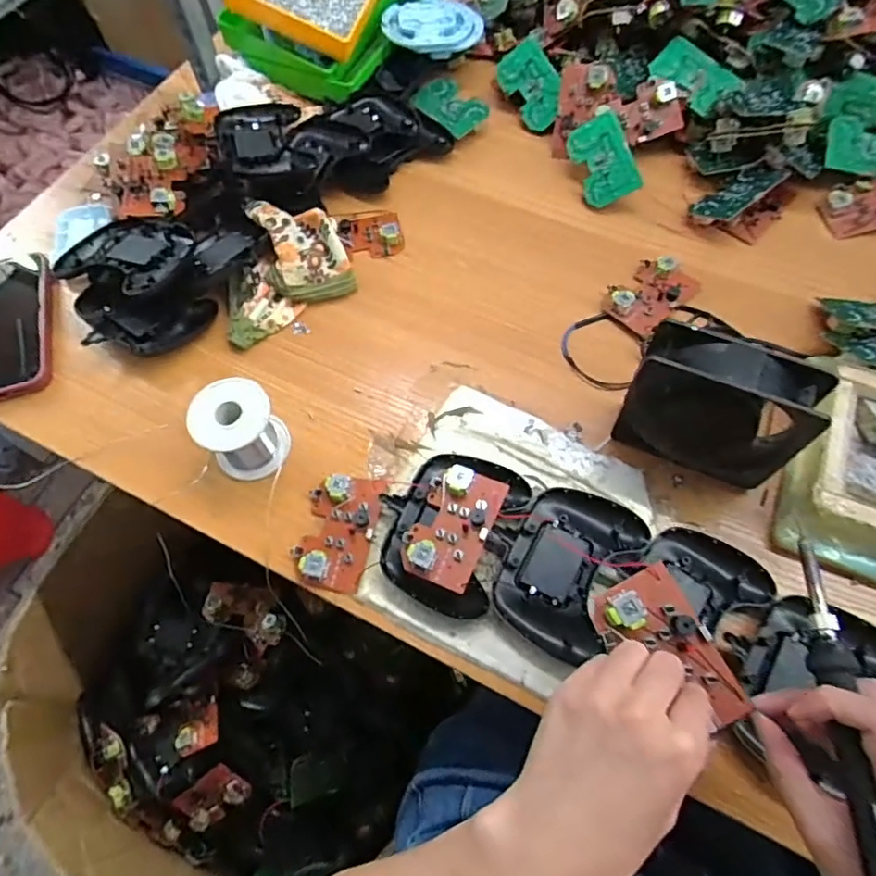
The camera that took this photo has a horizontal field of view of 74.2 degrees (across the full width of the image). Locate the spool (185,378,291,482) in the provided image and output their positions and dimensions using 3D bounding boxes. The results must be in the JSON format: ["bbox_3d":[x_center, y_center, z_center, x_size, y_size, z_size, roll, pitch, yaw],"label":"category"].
[{"bbox_3d":[-0.161,-0.006,0.473,0.061,0.068,0.056,-1,65,2],"label":"spool"}]

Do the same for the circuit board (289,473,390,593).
[{"bbox_3d":[-0.080,0.072,0.458,0.056,0.021,0.091,10,65,8],"label":"circuit board"}]

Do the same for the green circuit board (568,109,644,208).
[{"bbox_3d":[0.173,-0.292,0.610,0.056,0.009,0.092,-23,80,32],"label":"green circuit board"}]

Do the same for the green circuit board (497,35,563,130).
[{"bbox_3d":[0.108,-0.402,0.660,0.056,0.011,0.105,-31,79,25],"label":"green circuit board"}]

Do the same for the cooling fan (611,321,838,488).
[{"bbox_3d":[0.203,-0.019,0.432,0.117,0.122,0.043,21,67,12],"label":"cooling fan"}]

